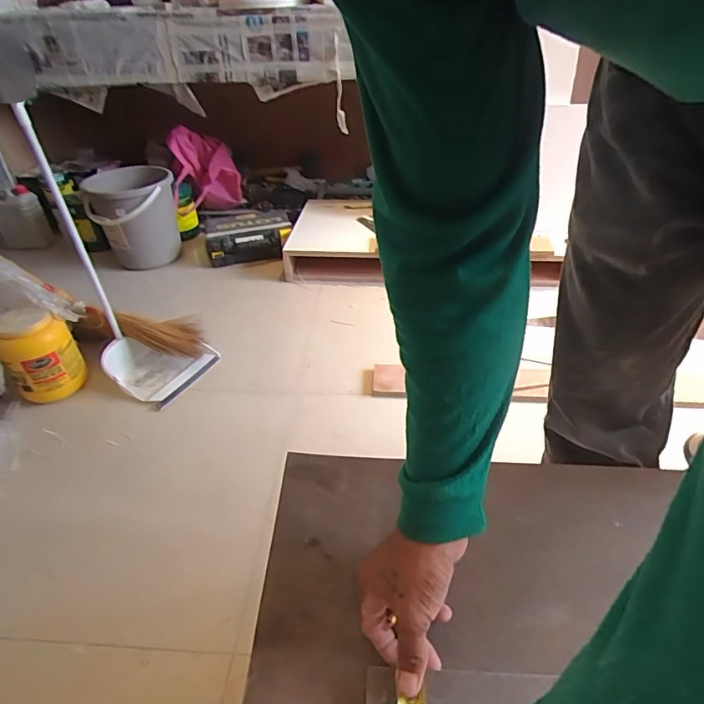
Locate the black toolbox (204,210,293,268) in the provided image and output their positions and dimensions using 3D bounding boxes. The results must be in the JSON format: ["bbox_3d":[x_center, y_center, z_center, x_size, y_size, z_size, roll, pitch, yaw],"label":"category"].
[{"bbox_3d":[-0.393,-0.436,1.810,0.316,0.149,0.290,-12,39,-12],"label":"black toolbox"}]

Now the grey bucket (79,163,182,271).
[{"bbox_3d":[-0.788,-0.476,1.696,0.292,0.299,0.264,2,38,6],"label":"grey bucket"}]

